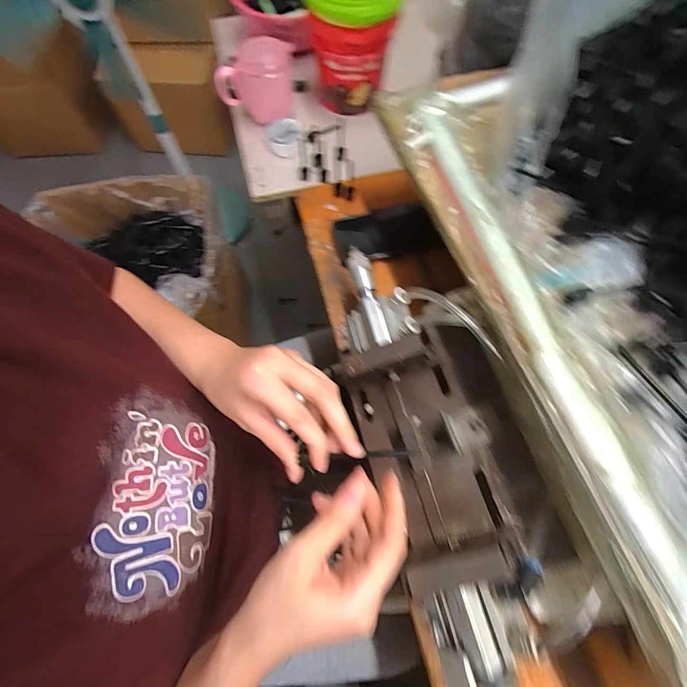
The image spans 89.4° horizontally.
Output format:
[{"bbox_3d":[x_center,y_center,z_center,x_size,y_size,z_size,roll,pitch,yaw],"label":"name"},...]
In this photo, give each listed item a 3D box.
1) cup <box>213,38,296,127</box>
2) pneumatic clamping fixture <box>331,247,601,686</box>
[{"bbox_3d":[-0.136,-0.401,0.531,0.121,0.084,0.073,4,68,2],"label":"cup"},{"bbox_3d":[0.102,0.094,0.321,0.153,0.112,0.437,-15,68,-6],"label":"pneumatic clamping fixture"}]

